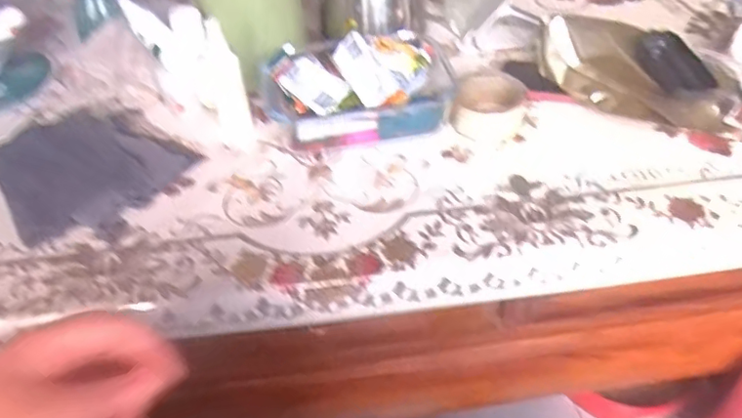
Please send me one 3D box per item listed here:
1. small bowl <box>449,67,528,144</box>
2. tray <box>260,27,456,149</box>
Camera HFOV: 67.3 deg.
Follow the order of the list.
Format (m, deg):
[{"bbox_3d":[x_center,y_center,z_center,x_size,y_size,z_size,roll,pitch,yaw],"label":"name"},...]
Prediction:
[{"bbox_3d":[0.142,-0.123,0.663,0.081,0.052,0.075,-1,44,1],"label":"small bowl"},{"bbox_3d":[-0.007,-0.143,0.653,0.219,0.112,0.150,-13,45,-11],"label":"tray"}]

